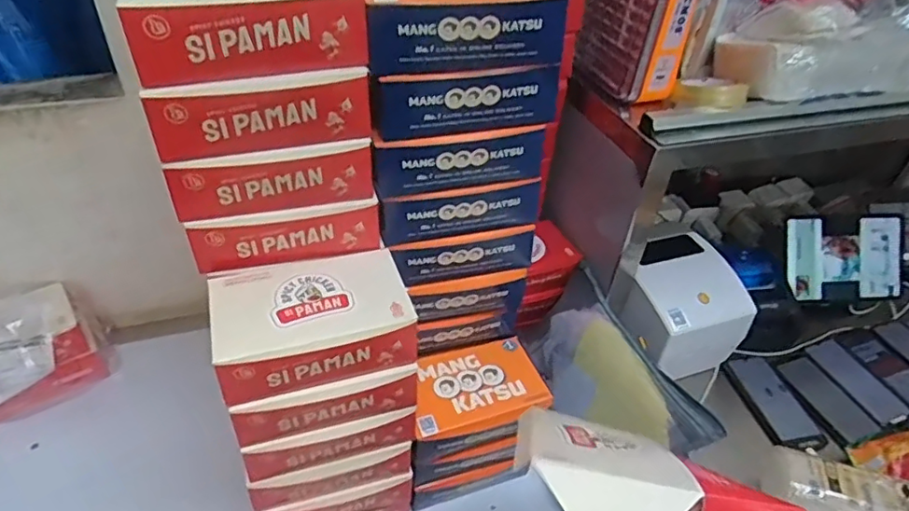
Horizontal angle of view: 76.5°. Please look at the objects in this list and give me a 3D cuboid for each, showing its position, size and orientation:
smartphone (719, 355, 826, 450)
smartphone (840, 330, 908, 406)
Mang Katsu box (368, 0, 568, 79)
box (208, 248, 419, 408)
[{"bbox_3d":[0.508,0.231,0.915,0.085,0.013,0.168,-5,41,-12],"label":"smartphone"},{"bbox_3d":[0.752,0.194,0.994,0.075,0.013,0.163,-10,37,-11],"label":"smartphone"},{"bbox_3d":[0.002,-0.225,0.532,0.168,0.066,0.118,-5,41,-12],"label":"Mang Katsu box"},{"bbox_3d":[-0.133,0.065,0.551,0.177,0.058,0.105,-11,43,-18],"label":"box"}]

